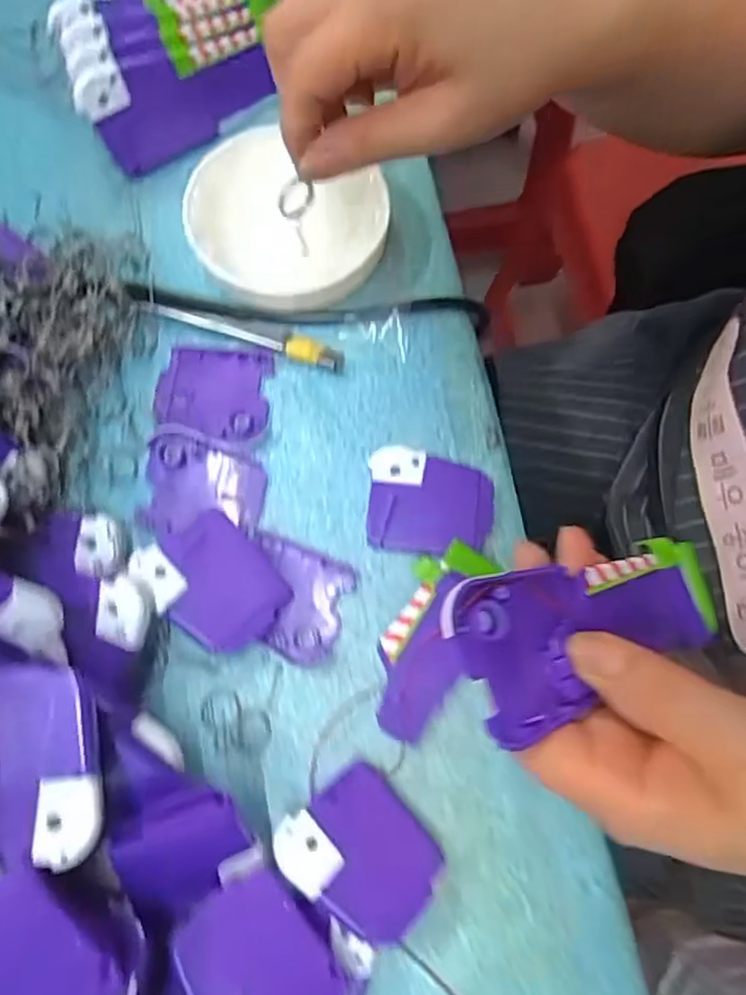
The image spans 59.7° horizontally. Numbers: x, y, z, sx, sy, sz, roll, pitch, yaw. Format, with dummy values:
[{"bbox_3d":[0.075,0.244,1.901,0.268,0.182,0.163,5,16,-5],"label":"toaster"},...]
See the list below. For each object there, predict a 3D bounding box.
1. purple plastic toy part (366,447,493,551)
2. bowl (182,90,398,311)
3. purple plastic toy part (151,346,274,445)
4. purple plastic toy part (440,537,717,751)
[{"bbox_3d":[0.029,0.002,0.325,0.061,0.007,0.052,2,75,0],"label":"purple plastic toy part"},{"bbox_3d":[-0.047,-0.152,0.354,0.104,0.023,0.102,0,75,0],"label":"bowl"},{"bbox_3d":[-0.083,-0.055,0.337,0.058,0.004,0.051,6,75,1],"label":"purple plastic toy part"},{"bbox_3d":[0.079,0.045,0.230,0.120,0.010,0.050,-8,73,-29],"label":"purple plastic toy part"}]

